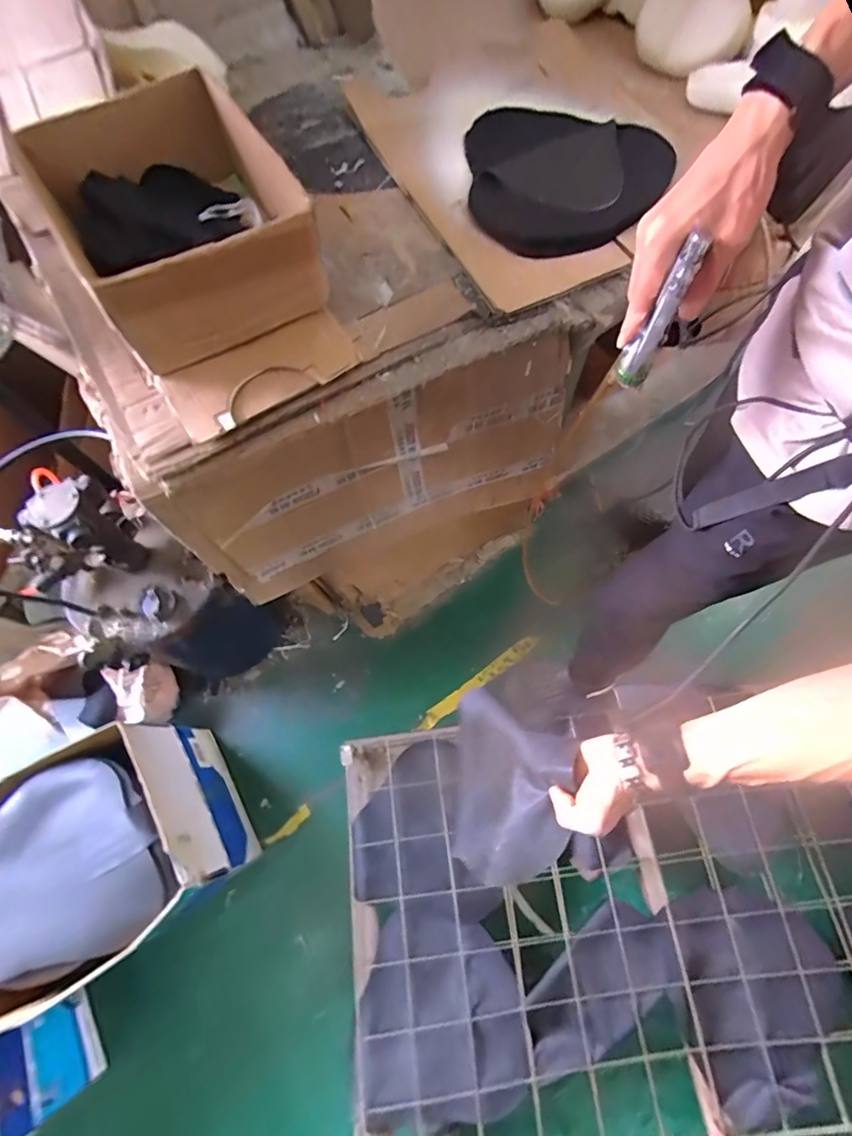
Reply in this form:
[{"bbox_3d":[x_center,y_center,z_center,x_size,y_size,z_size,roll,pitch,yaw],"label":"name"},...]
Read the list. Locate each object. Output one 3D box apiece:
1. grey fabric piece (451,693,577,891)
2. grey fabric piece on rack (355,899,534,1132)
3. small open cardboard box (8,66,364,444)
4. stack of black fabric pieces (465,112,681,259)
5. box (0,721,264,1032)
[{"bbox_3d":[0.099,0.257,0.576,0.118,0.195,0.208,3,67,5],"label":"grey fabric piece"},{"bbox_3d":[0.024,0.825,0.872,0.296,0.058,0.315,-1,67,3],"label":"grey fabric piece on rack"},{"bbox_3d":[-0.314,-0.450,0.643,0.270,0.187,0.486,-29,68,-9],"label":"small open cardboard box"},{"bbox_3d":[0.234,-0.668,0.793,0.317,0.062,0.324,-2,67,2],"label":"stack of black fabric pieces"},{"bbox_3d":[-0.673,0.596,0.963,0.470,0.310,0.386,-31,68,-10],"label":"box"}]

